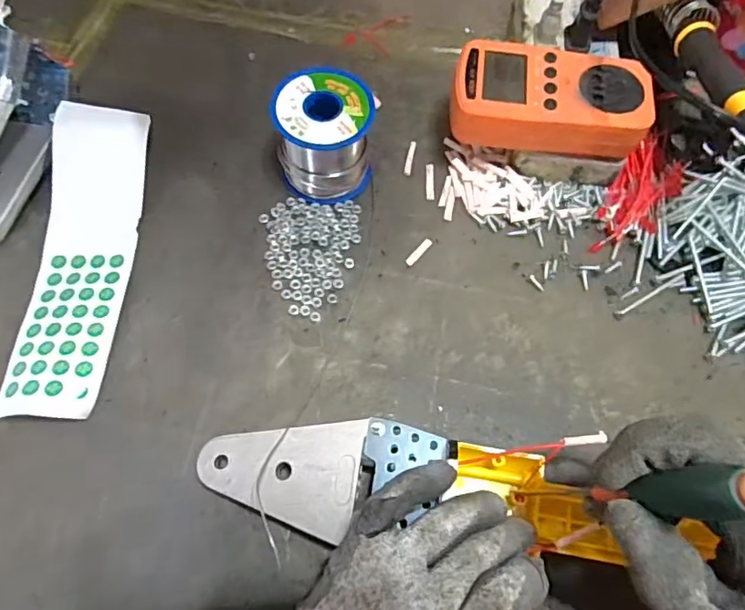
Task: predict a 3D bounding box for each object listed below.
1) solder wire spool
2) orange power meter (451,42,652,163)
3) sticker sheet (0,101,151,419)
[{"bbox_3d":[-0.033,-0.114,0.369,0.063,0.063,0.061,1,66,-2],"label":"solder wire spool"},{"bbox_3d":[0.118,-0.137,0.363,0.128,0.036,0.069,7,66,1],"label":"orange power meter"},{"bbox_3d":[-0.188,-0.036,0.349,0.061,0.025,0.213,0,67,-2],"label":"sticker sheet"}]

